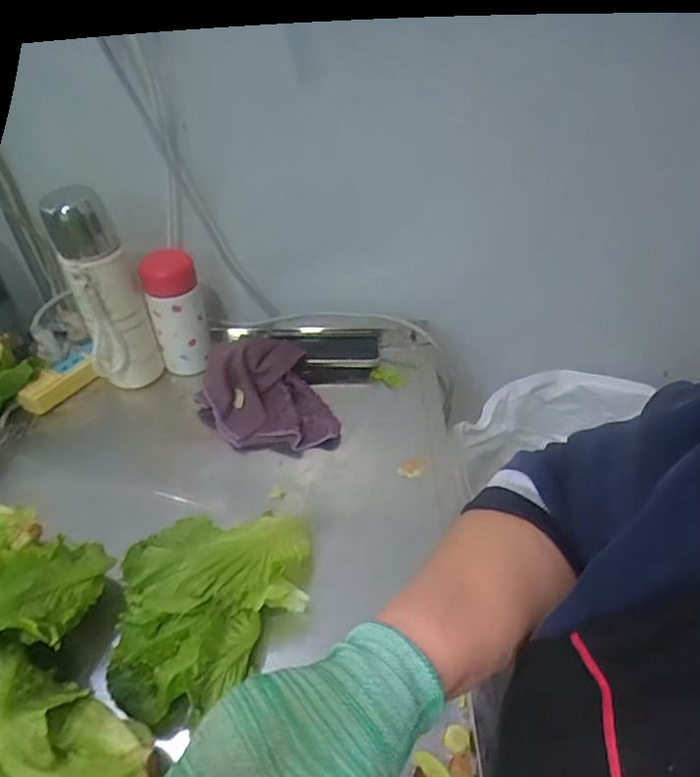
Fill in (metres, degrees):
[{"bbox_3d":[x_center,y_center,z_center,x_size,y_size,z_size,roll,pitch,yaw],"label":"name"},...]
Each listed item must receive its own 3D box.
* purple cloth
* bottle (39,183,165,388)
[{"bbox_3d":[-0.099,0.007,0.675,0.174,0.043,0.140,6,73,3],"label":"purple cloth"},{"bbox_3d":[-0.285,-0.106,0.651,0.074,0.241,0.066,-16,45,-15],"label":"bottle"}]

